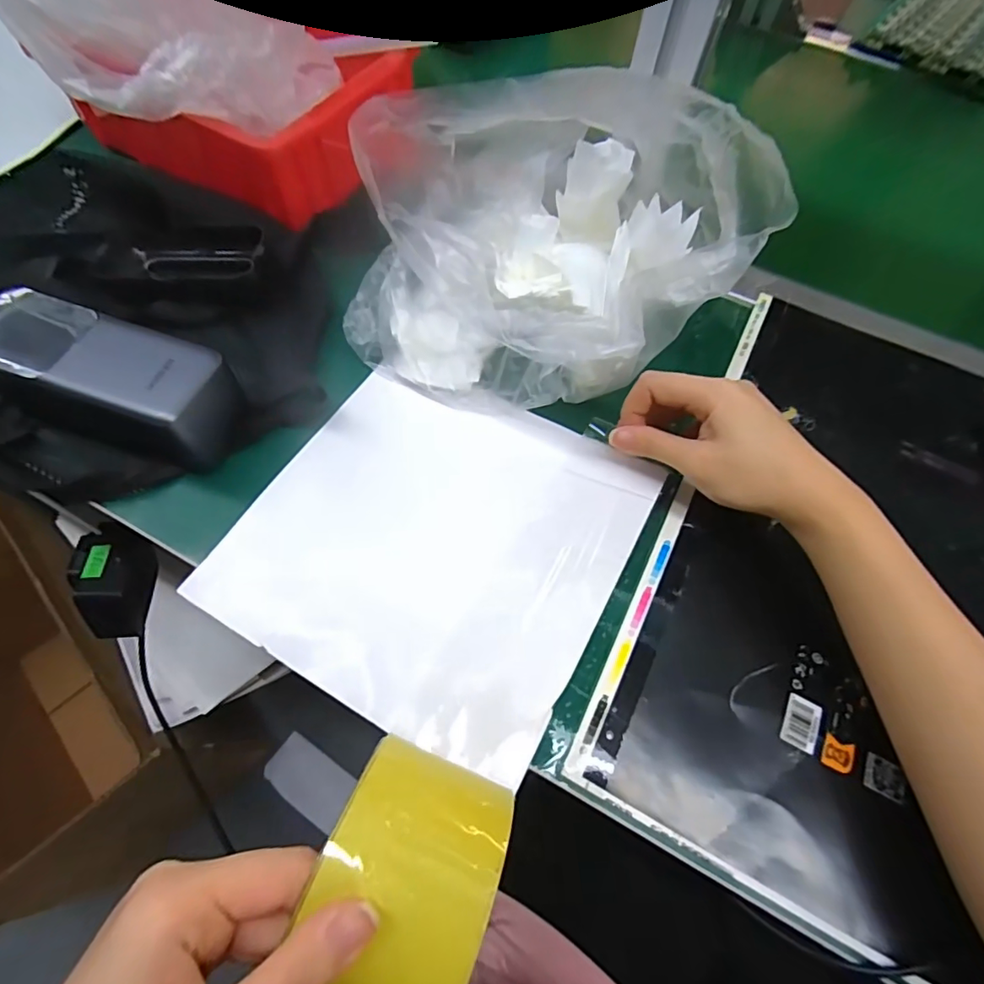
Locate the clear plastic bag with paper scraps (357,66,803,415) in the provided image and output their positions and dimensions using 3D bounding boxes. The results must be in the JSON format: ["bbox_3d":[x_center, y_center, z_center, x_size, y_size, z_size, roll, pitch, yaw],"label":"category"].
[{"bbox_3d":[0.035,-0.139,0.297,0.208,0.120,0.176,28,66,10],"label":"clear plastic bag with paper scraps"}]

